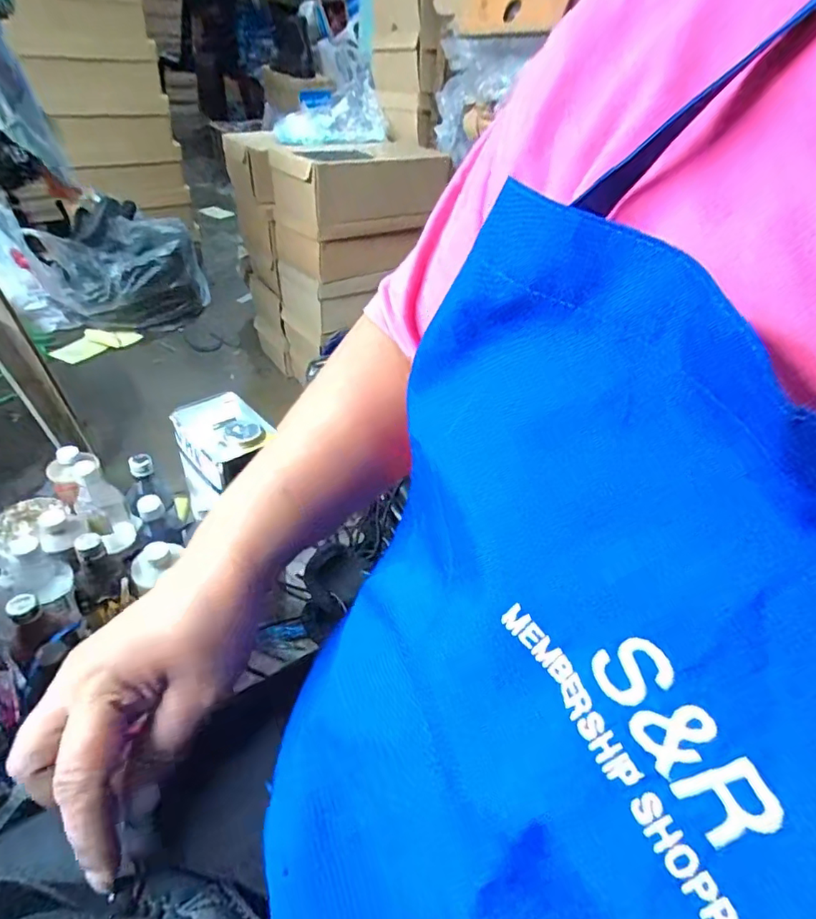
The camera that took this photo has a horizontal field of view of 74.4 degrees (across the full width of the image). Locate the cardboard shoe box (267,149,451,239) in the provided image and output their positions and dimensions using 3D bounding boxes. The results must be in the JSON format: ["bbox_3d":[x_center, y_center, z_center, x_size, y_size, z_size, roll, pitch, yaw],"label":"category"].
[{"bbox_3d":[-0.076,-0.528,1.055,0.368,0.122,0.117,-23,48,-31],"label":"cardboard shoe box"}]

